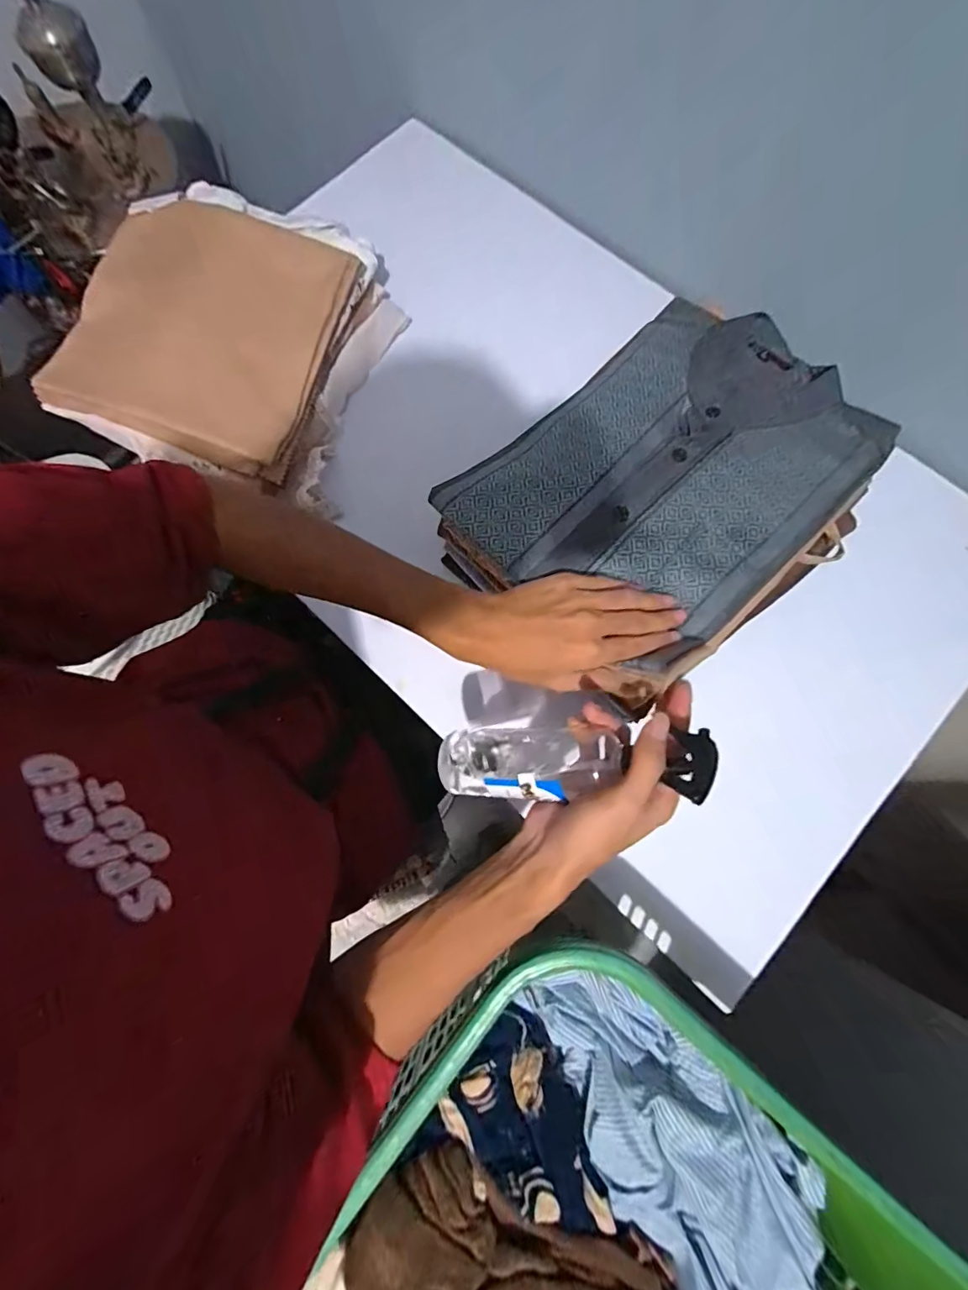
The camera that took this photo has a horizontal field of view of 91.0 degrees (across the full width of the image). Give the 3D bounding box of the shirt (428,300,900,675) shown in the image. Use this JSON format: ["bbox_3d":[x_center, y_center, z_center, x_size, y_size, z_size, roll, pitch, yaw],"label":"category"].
[{"bbox_3d":[0.161,-0.155,0.409,0.338,0.040,0.242,-43,80,-8],"label":"shirt"}]

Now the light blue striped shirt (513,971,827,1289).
[{"bbox_3d":[0.180,0.455,0.430,0.157,0.052,0.324,-32,78,-6],"label":"light blue striped shirt"}]

